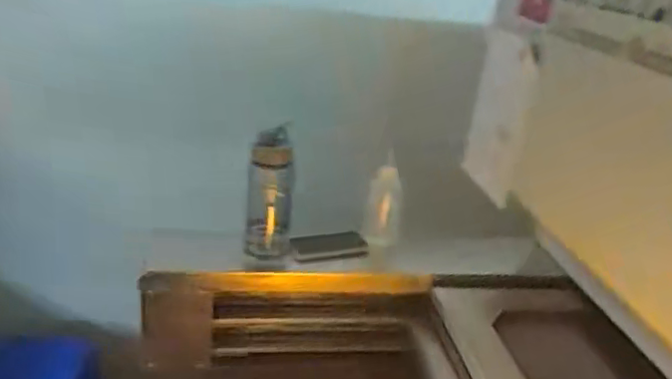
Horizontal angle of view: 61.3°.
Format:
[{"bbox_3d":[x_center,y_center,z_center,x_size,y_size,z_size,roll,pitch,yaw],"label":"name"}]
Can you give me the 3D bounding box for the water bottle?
[{"bbox_3d":[-0.134,0.012,1.140,0.087,0.260,0.076,1,24,-12],"label":"water bottle"}]

